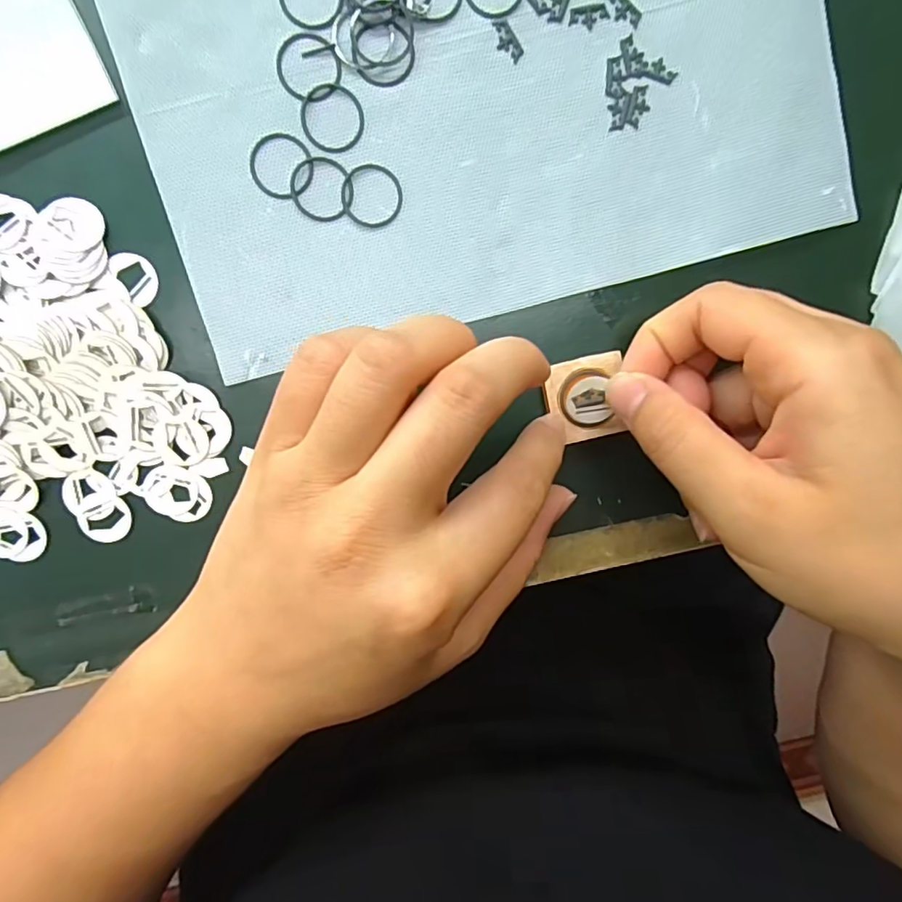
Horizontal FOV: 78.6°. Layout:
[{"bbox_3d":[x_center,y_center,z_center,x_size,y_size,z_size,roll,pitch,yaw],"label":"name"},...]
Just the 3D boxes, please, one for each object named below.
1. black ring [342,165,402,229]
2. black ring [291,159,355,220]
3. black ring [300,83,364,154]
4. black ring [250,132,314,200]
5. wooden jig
[{"bbox_3d":[-0.027,-0.087,0.186,0.021,0.004,0.021,-1,98,-5],"label":"black ring"},{"bbox_3d":[-0.043,-0.088,0.185,0.021,0.004,0.021,-1,98,-5],"label":"black ring"},{"bbox_3d":[-0.039,-0.111,0.184,0.020,0.004,0.021,-1,100,-7],"label":"black ring"},{"bbox_3d":[-0.056,-0.095,0.182,0.020,0.004,0.021,-1,98,-5],"label":"black ring"},{"bbox_3d":[0.048,-0.018,0.194,0.027,0.011,0.029,-10,98,-3],"label":"wooden jig"}]

